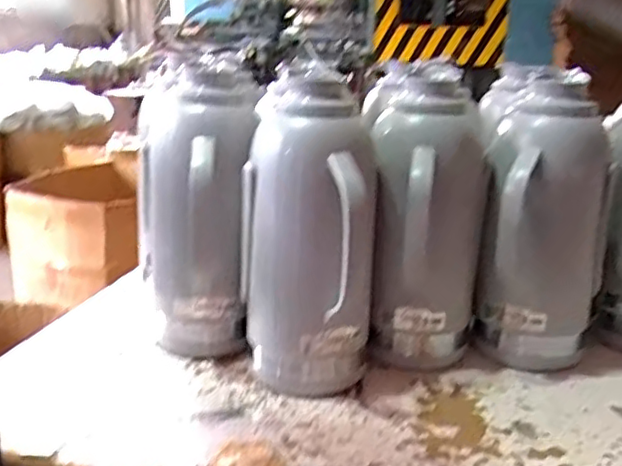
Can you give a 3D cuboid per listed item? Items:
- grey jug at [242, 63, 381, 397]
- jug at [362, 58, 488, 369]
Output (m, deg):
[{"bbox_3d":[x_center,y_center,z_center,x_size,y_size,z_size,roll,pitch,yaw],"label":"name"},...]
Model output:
[{"bbox_3d":[0.008,0.008,0.792,0.154,0.365,0.123,13,21,31],"label":"grey jug"},{"bbox_3d":[0.151,-0.017,0.869,0.160,0.397,0.154,5,18,9],"label":"jug"}]

